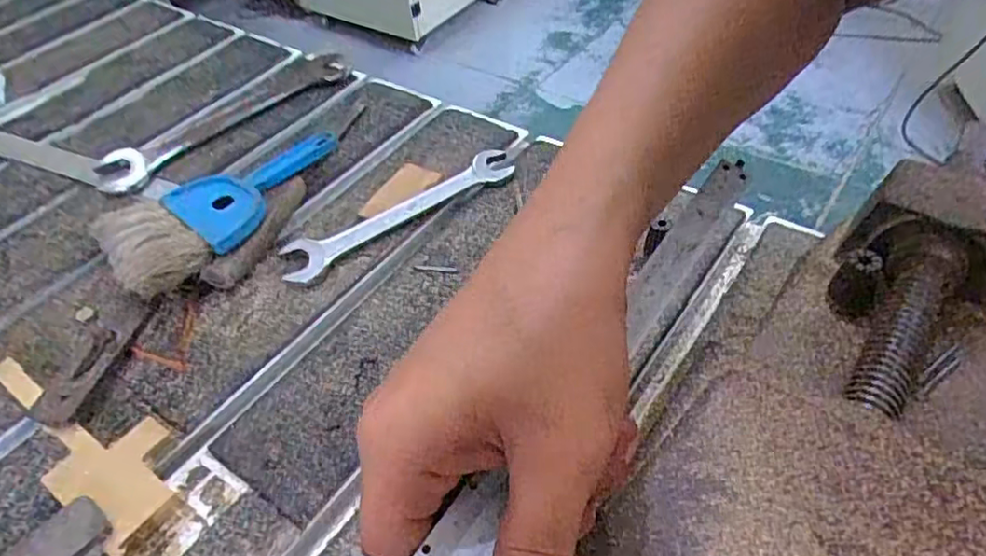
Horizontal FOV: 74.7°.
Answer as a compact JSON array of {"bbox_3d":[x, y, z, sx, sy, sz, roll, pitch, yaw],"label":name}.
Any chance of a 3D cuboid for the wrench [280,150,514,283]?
[{"bbox_3d":[-0.070,-0.052,0.491,0.192,0.012,0.039,-31,51,-21],"label":"wrench"}]

